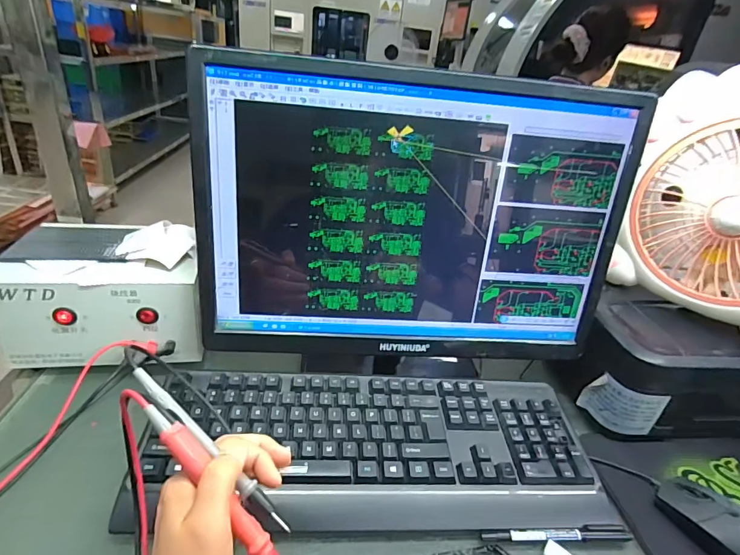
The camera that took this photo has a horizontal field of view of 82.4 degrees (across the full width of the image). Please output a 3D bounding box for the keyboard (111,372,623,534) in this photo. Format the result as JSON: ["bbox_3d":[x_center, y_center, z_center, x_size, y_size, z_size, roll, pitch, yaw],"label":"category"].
[{"bbox_3d":[0.007,0.164,0.425,0.440,0.042,0.157,4,29,-6],"label":"keyboard"}]

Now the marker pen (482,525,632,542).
[{"bbox_3d":[0.173,0.234,0.385,0.141,0.008,0.013,3,30,-8],"label":"marker pen"}]

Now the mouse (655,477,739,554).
[{"bbox_3d":[0.327,0.233,0.386,0.053,0.032,0.113,-11,35,-31],"label":"mouse"}]

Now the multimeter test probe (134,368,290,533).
[{"bbox_3d":[-0.105,0.111,0.276,0.142,0.008,0.013,43,38,8],"label":"multimeter test probe"}]

